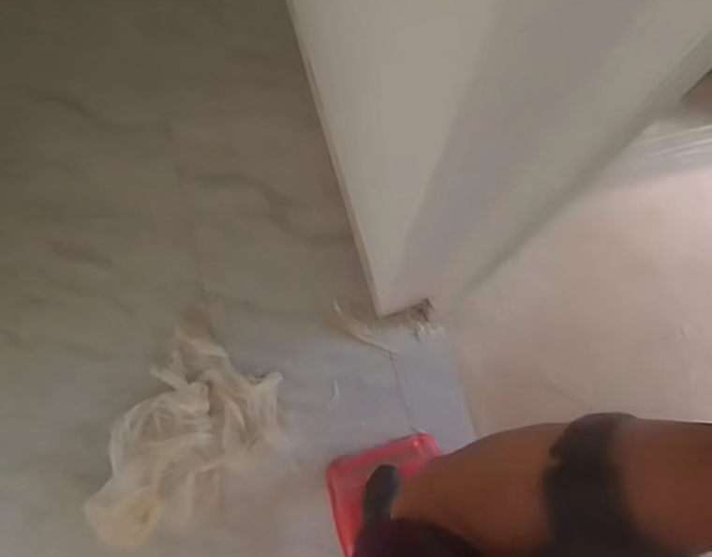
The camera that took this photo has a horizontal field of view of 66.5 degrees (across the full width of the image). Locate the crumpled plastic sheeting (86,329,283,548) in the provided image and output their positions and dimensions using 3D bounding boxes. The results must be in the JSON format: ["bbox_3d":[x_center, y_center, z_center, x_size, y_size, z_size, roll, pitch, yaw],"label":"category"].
[{"bbox_3d":[-0.530,0.525,1.677,0.411,0.127,0.616,27,76,5],"label":"crumpled plastic sheeting"}]

